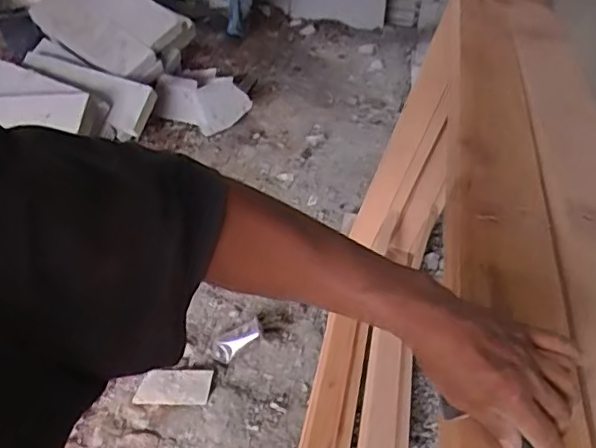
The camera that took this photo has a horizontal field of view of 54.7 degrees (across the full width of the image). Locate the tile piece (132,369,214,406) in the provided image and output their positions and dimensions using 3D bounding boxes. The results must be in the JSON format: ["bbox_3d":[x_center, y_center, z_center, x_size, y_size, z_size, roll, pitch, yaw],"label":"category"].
[{"bbox_3d":[-0.340,0.446,1.568,0.199,0.027,0.099,1,38,-2],"label":"tile piece"}]

